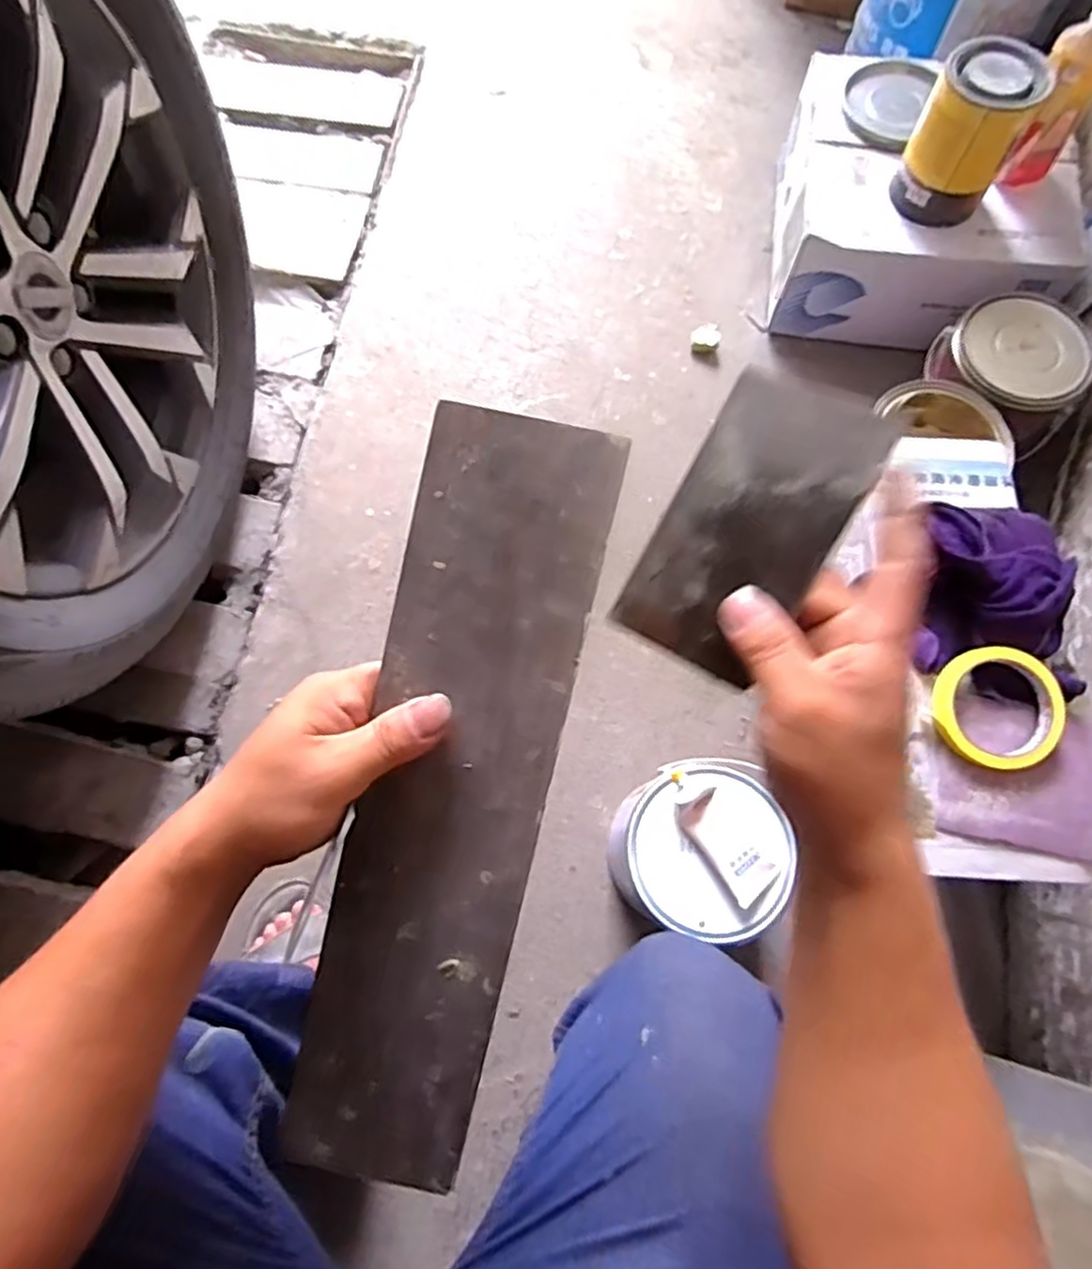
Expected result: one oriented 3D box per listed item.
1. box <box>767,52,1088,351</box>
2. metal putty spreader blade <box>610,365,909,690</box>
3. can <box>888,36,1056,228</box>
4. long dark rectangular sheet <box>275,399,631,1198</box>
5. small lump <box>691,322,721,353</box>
[{"bbox_3d":[0.496,-0.569,0.968,0.341,0.182,0.347,9,72,1],"label":"box"},{"bbox_3d":[0.091,-0.048,0.314,0.071,0.004,0.130,28,100,1],"label":"metal putty spreader blade"},{"bbox_3d":[0.469,-0.560,0.792,0.108,0.130,0.107,28,74,7],"label":"can"},{"bbox_3d":[-0.047,0.084,0.331,0.087,0.005,0.364,14,95,3],"label":"long dark rectangular sheet"},{"bbox_3d":[0.221,-0.409,0.981,0.037,0.033,0.028,14,73,3],"label":"small lump"}]

